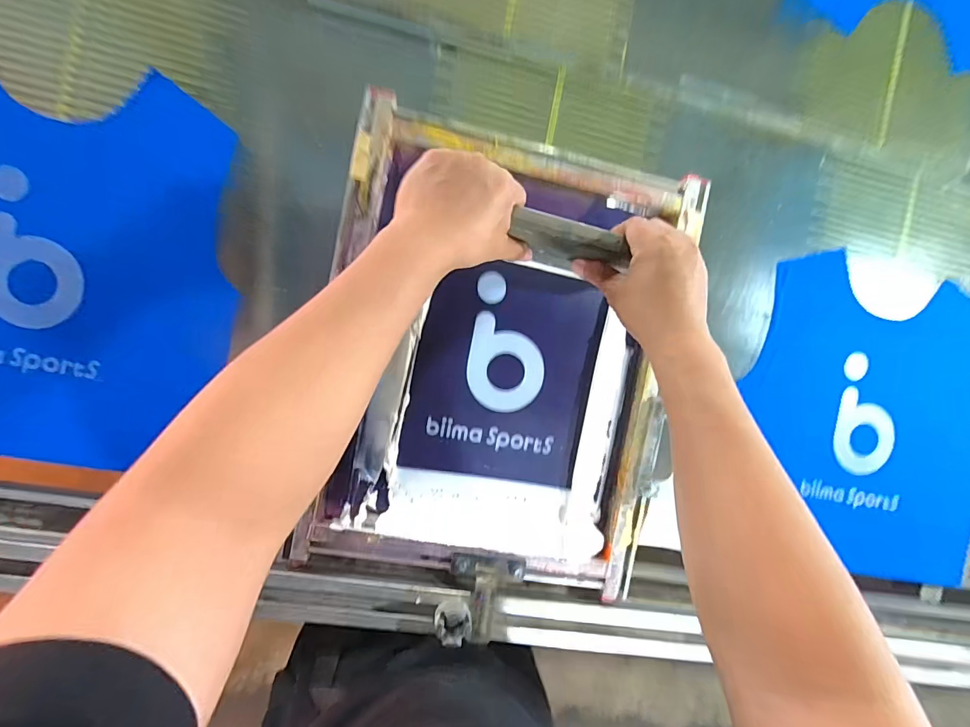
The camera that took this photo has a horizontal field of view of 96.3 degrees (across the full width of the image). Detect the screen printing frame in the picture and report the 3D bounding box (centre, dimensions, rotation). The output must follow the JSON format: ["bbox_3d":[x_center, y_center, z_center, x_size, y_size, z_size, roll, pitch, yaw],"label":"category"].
[{"bbox_3d":[0.022,-0.001,0.496,0.383,0.032,0.487,10,90,-7],"label":"screen printing frame"}]

